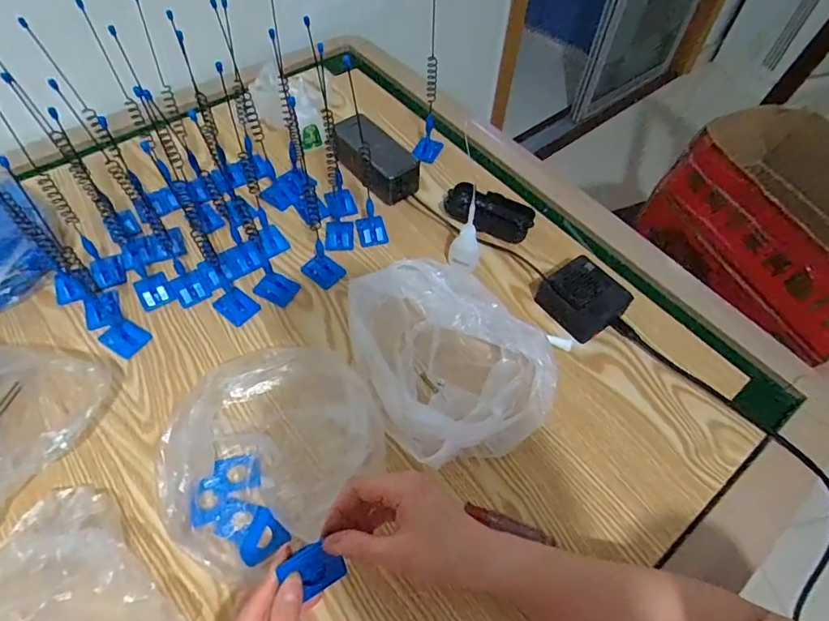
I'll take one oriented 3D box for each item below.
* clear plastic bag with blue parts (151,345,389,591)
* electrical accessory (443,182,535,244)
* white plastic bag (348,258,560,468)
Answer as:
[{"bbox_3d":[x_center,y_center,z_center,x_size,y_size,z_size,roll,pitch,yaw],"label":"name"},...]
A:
[{"bbox_3d":[-0.128,0.118,0.434,0.166,0.054,0.190,36,61,19],"label":"clear plastic bag with blue parts"},{"bbox_3d":[0.093,-0.125,0.620,0.109,0.035,0.051,23,58,12],"label":"electrical accessory"},{"bbox_3d":[0.029,0.042,0.490,0.170,0.054,0.212,-27,61,-19],"label":"white plastic bag"}]

